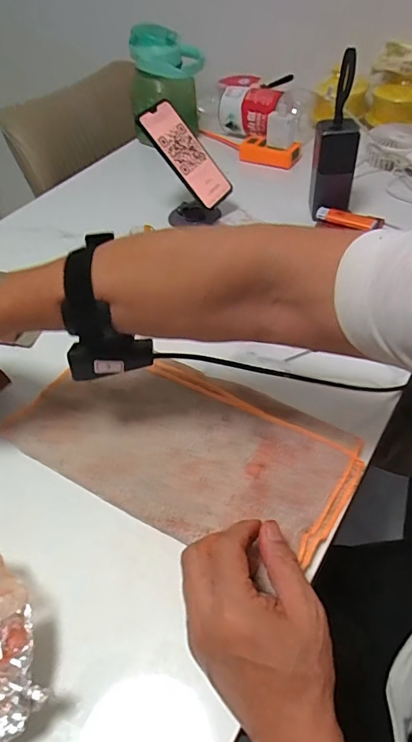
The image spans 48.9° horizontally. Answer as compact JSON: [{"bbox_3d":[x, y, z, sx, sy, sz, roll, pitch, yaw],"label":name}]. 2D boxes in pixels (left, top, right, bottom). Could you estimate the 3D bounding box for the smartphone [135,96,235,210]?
[{"bbox_3d":[-0.026,-0.309,0.649,0.010,0.158,0.068,-12,39,55],"label":"smartphone"}]

